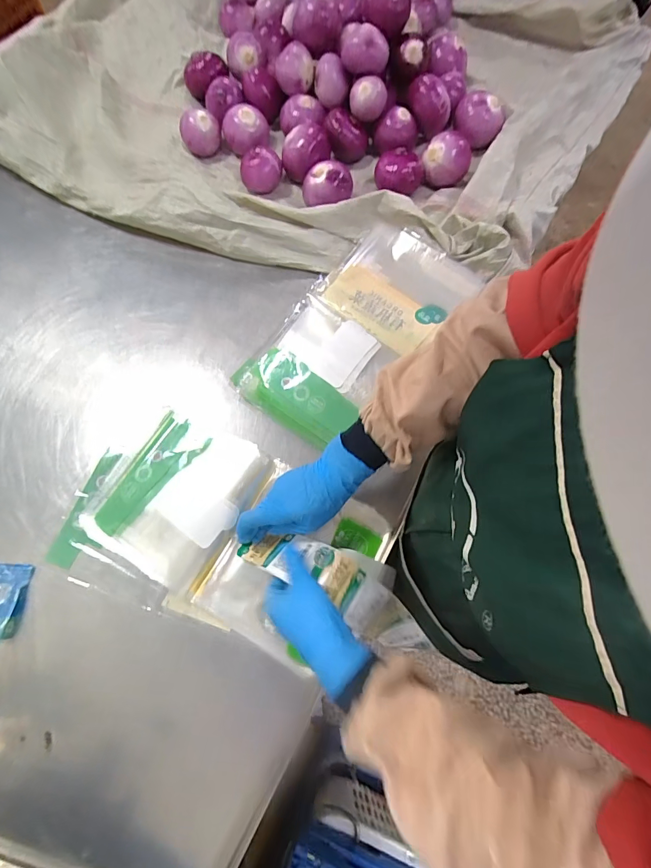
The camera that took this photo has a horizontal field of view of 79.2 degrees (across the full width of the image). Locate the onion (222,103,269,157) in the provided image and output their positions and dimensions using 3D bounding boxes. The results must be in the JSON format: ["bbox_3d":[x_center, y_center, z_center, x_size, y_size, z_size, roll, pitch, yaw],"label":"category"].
[{"bbox_3d":[-0.148,-0.563,0.725,0.086,0.061,0.066,-12,71,-5],"label":"onion"}]

